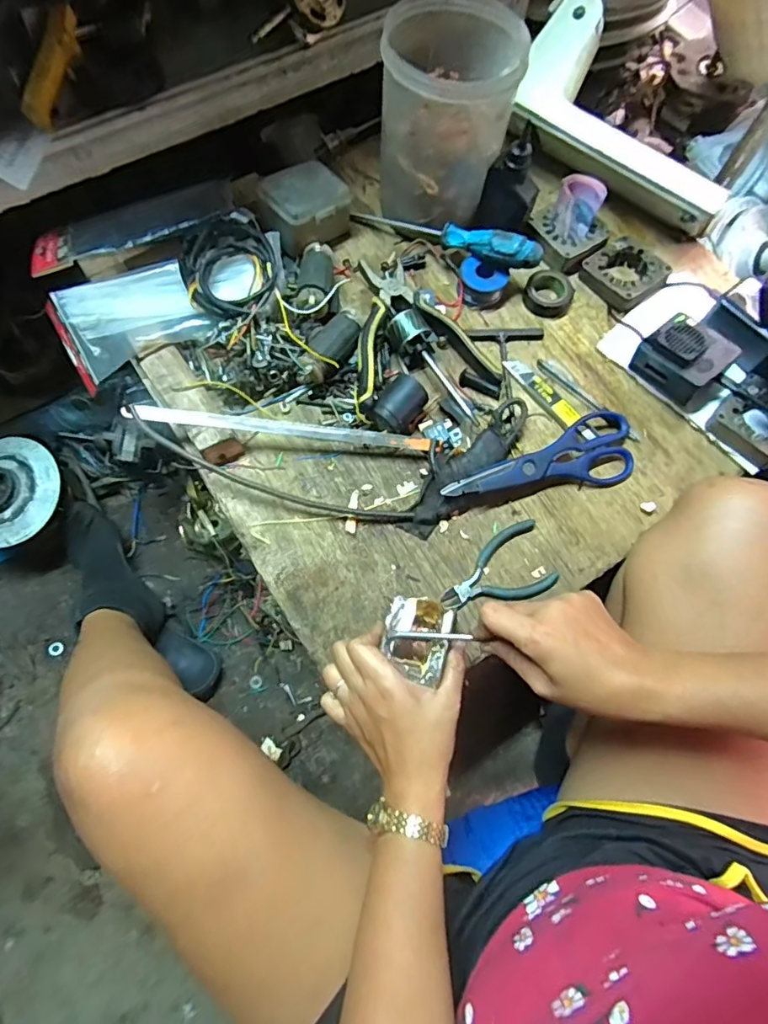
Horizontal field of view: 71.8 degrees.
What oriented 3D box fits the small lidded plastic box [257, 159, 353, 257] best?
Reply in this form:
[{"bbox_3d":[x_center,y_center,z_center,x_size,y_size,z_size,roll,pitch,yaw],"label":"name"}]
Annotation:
[{"bbox_3d":[-0.090,-0.349,0.605,0.098,0.058,0.076,-35,76,-12],"label":"small lidded plastic box"}]

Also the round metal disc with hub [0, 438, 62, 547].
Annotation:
[{"bbox_3d":[-0.531,-0.031,0.733,0.151,0.040,0.147,1,72,-2],"label":"round metal disc with hub"}]

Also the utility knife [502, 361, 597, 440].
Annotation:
[{"bbox_3d":[0.176,-0.120,0.565,0.021,0.010,0.121,-35,76,-12],"label":"utility knife"}]

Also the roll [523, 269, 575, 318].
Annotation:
[{"bbox_3d":[0.188,-0.248,0.603,0.054,0.022,0.046,24,73,6],"label":"roll"}]

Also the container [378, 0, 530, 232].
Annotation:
[{"bbox_3d":[0.065,-0.419,0.570,0.133,0.158,0.126,1,72,-2],"label":"container"}]

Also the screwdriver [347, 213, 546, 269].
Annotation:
[{"bbox_3d":[0.068,-0.314,0.607,0.231,0.029,0.029,26,72,24],"label":"screwdriver"}]

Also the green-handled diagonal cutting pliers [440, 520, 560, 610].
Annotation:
[{"bbox_3d":[0.106,0.059,0.507,0.114,0.014,0.068,-23,74,-9],"label":"green-handled diagonal cutting pliers"}]

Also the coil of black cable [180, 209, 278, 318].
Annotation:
[{"bbox_3d":[-0.156,-0.248,0.542,0.093,0.026,0.123,-25,74,-10],"label":"coil of black cable"}]

